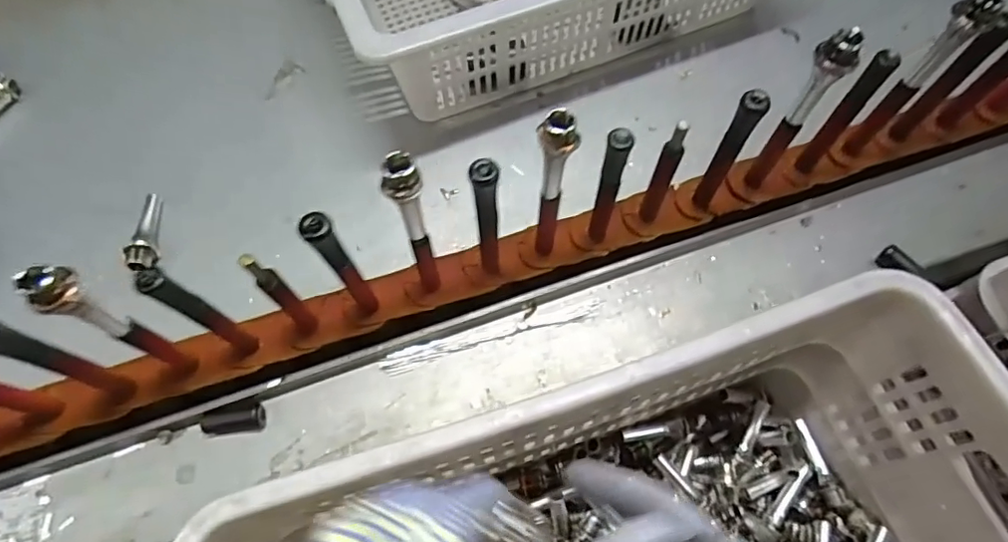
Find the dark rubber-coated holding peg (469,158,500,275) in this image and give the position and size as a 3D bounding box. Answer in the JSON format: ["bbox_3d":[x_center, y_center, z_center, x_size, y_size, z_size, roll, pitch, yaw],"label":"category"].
[{"bbox_3d":[-0.012,-0.035,0.431,0.017,0.144,0.015,-2,65,0],"label":"dark rubber-coated holding peg"}]

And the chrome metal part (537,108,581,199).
[{"bbox_3d":[0.036,-0.074,0.385,0.016,0.084,0.022,-40,70,-16],"label":"chrome metal part"}]

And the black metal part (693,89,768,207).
[{"bbox_3d":[0.178,-0.091,0.457,0.018,0.145,0.012,39,71,17],"label":"black metal part"}]

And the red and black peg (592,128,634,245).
[{"bbox_3d":[0.083,-0.065,0.448,0.018,0.150,0.021,17,66,9],"label":"red and black peg"}]

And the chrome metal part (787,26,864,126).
[{"bbox_3d":[0.227,-0.136,0.406,0.020,0.081,0.019,-3,65,0],"label":"chrome metal part"}]

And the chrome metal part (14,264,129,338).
[{"bbox_3d":[-0.256,0.021,0.343,0.019,0.079,0.026,21,67,11],"label":"chrome metal part"}]

